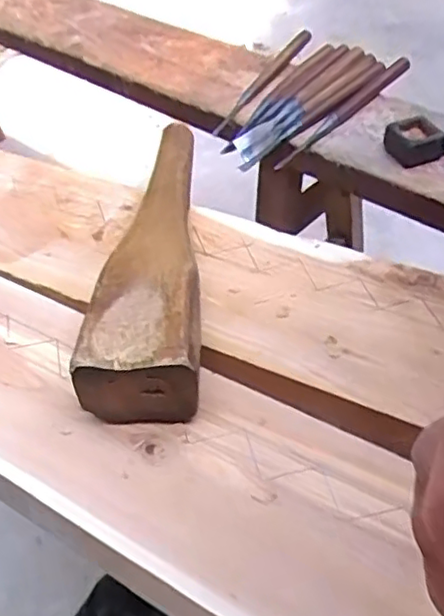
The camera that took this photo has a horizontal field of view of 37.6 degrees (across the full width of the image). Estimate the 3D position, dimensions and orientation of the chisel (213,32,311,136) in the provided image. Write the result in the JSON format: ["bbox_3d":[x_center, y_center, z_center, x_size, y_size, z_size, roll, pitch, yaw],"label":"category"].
[{"bbox_3d":[0.057,-0.288,0.803,0.020,0.014,0.261,20,52,22],"label":"chisel"}]

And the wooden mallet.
[{"bbox_3d":[-0.041,-0.044,0.429,0.061,0.050,0.257,-1,46,3],"label":"wooden mallet"}]

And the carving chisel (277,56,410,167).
[{"bbox_3d":[0.138,-0.223,0.730,0.019,0.023,0.250,30,56,29],"label":"carving chisel"}]

